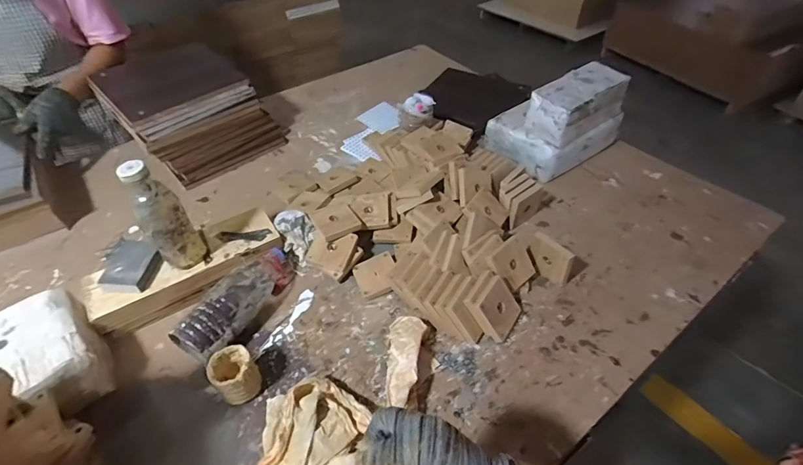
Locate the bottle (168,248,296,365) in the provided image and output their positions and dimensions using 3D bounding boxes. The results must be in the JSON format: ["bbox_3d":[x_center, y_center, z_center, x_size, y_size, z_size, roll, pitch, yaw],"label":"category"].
[{"bbox_3d":[-0.286,0.116,0.756,0.077,0.086,0.252,17,48,17],"label":"bottle"}]

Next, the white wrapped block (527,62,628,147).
[{"bbox_3d":[0.426,-0.312,1.011,0.235,0.111,0.112,-26,51,-23],"label":"white wrapped block"}]

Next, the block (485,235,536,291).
[{"bbox_3d":[0.207,0.060,0.772,0.088,0.012,0.083,-31,95,-33],"label":"block"}]

